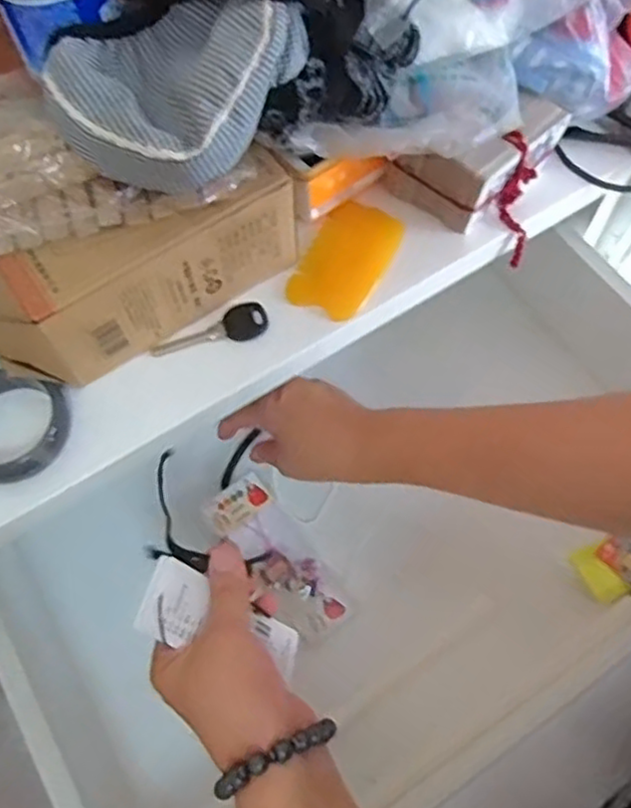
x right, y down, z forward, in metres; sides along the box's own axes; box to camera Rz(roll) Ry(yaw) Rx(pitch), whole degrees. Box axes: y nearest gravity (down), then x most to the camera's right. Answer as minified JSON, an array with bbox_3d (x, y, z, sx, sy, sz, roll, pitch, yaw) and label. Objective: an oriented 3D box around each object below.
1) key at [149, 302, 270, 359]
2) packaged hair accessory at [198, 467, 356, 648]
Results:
[{"bbox_3d":[-0.068,-0.048,0.443,0.074,0.005,0.026,-12,65,-4],"label":"key"},{"bbox_3d":[-0.029,0.120,0.537,0.058,0.009,0.137,-36,74,-14],"label":"packaged hair accessory"}]

